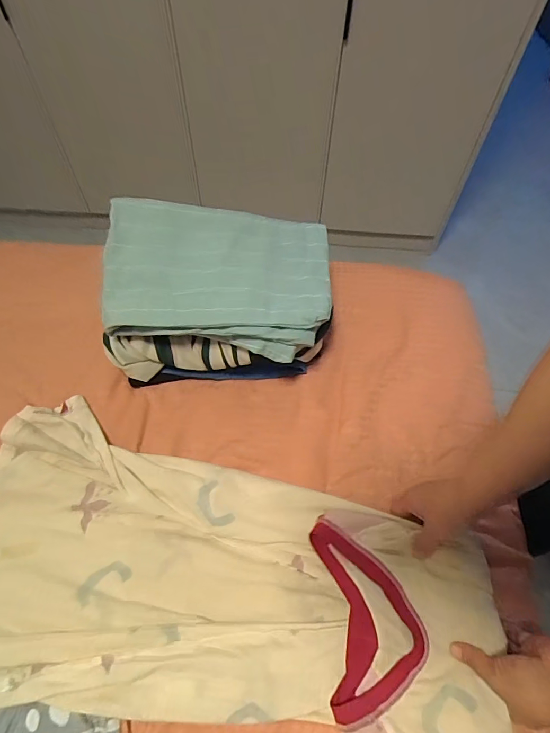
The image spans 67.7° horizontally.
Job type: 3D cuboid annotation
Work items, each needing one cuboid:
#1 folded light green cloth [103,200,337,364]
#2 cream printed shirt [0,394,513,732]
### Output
[{"bbox_3d":[-0.079,-0.133,0.576,0.312,0.068,0.224,1,58,1],"label":"folded light green cloth"},{"bbox_3d":[-0.084,0.247,0.474,0.628,0.042,0.315,8,58,7],"label":"cream printed shirt"}]

